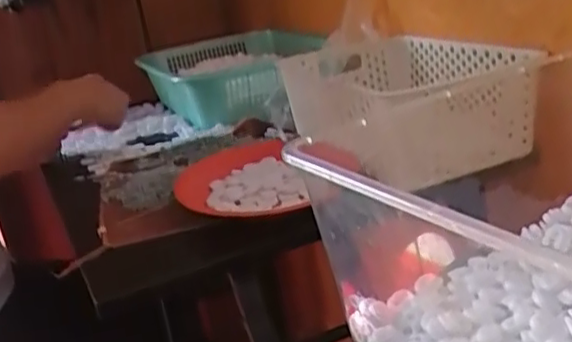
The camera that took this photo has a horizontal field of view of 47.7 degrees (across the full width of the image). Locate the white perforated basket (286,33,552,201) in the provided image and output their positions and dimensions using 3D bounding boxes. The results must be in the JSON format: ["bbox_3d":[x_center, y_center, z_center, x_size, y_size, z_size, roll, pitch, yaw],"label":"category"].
[{"bbox_3d":[0.147,-0.084,0.823,0.214,0.119,0.339,-15,20,-16],"label":"white perforated basket"}]

